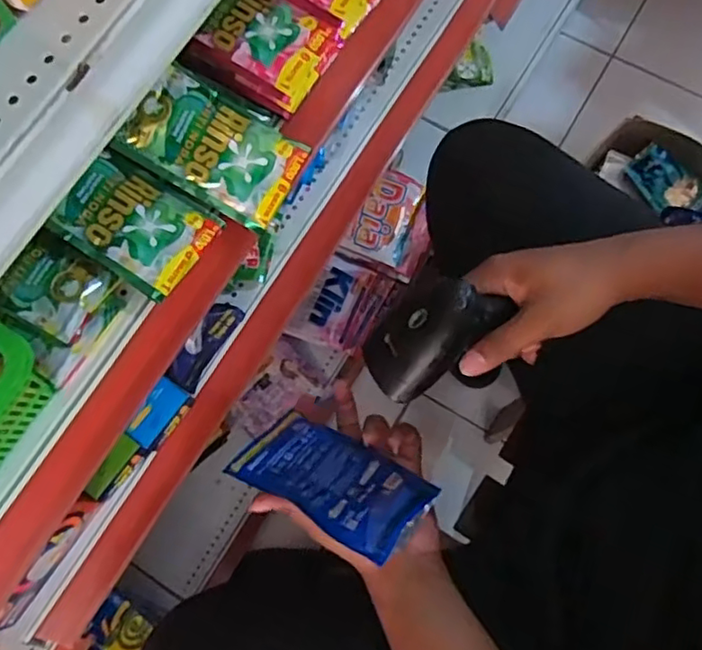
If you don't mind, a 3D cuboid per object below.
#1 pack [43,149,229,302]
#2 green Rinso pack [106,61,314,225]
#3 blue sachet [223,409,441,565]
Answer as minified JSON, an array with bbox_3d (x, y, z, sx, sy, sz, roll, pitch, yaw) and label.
[{"bbox_3d":[-0.146,-0.070,0.421,0.093,0.013,0.073,33,71,-6],"label":"pack"},{"bbox_3d":[-0.096,-0.125,0.435,0.116,0.009,0.072,30,92,-11],"label":"green Rinso pack"},{"bbox_3d":[-0.015,0.124,0.509,0.151,0.013,0.091,22,39,24],"label":"blue sachet"}]

